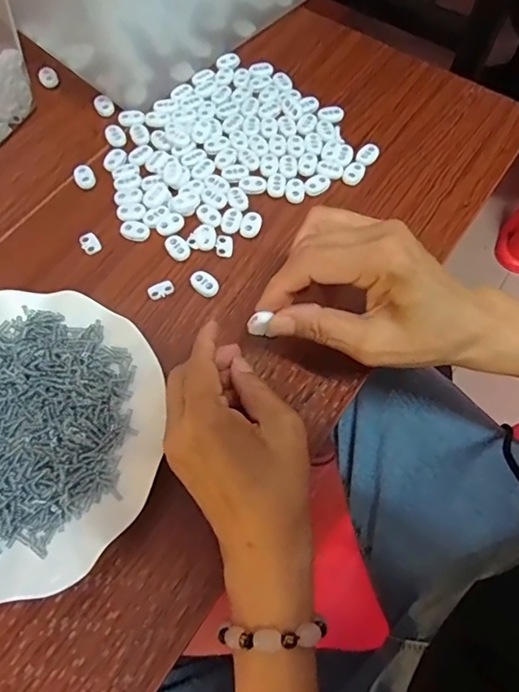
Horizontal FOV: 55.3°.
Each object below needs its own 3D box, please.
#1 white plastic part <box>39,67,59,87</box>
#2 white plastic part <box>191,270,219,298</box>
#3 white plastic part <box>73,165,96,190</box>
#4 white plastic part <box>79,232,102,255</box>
[{"bbox_3d":[-0.194,-0.247,0.454,0.017,0.006,0.022,-23,68,-10],"label":"white plastic part"},{"bbox_3d":[-0.040,-0.046,0.364,0.022,0.006,0.015,36,70,15],"label":"white plastic part"},{"bbox_3d":[-0.144,-0.139,0.406,0.016,0.004,0.023,-31,69,-13],"label":"white plastic part"},{"bbox_3d":[-0.131,-0.080,0.382,0.013,0.004,0.019,-34,70,-14],"label":"white plastic part"}]

